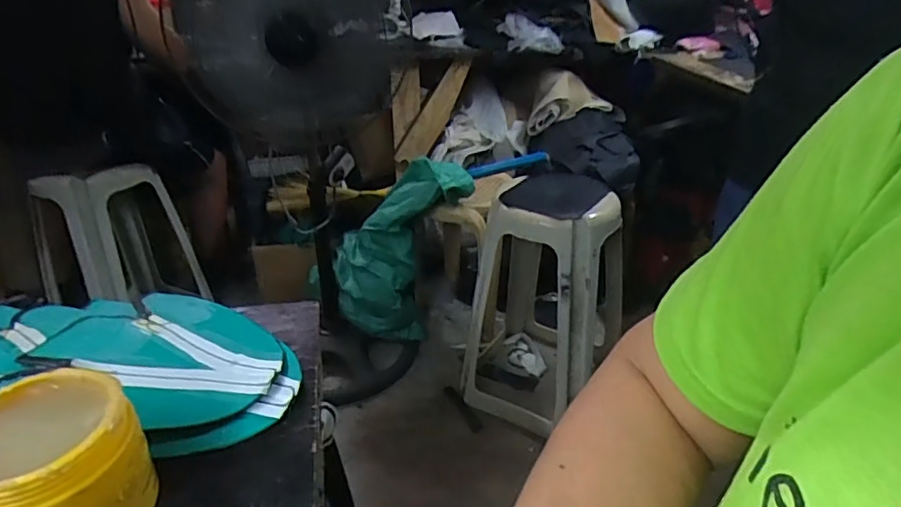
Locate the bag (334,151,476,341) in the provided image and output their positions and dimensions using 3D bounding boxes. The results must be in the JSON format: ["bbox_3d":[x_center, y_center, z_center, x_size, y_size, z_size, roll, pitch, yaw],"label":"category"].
[{"bbox_3d":[-0.136,-0.024,1.581,0.299,0.568,0.166,20,27,-11],"label":"bag"}]

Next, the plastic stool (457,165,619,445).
[{"bbox_3d":[0.238,0.089,1.439,0.329,0.569,0.419,17,33,27],"label":"plastic stool"}]

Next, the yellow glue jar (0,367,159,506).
[{"bbox_3d":[-0.226,0.125,0.329,0.087,0.074,0.089,0,29,0],"label":"yellow glue jar"}]

